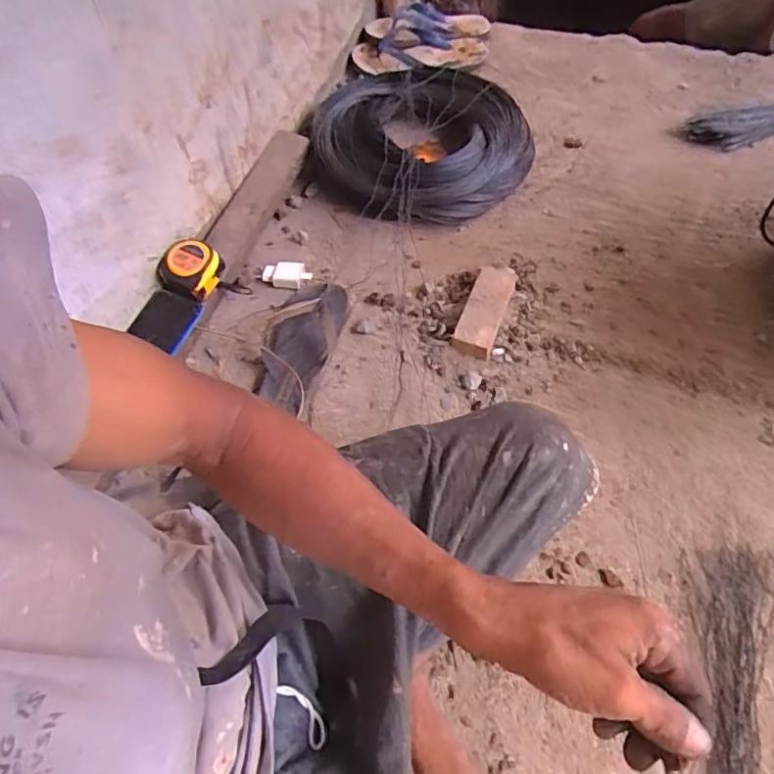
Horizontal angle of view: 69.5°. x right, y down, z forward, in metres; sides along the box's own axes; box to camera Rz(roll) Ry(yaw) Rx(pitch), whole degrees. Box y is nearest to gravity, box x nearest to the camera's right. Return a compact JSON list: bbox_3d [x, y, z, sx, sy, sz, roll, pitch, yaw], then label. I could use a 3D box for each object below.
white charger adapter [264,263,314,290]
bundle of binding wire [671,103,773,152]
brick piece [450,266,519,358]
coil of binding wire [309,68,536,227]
[{"bbox_3d":[-0.156,-0.175,0.868,0.074,0.018,0.042,1,61,3],"label":"white charger adapter"},{"bbox_3d":[0.743,-0.502,1.008,0.433,0.046,0.085,-14,62,-5],"label":"bundle of binding wire"},{"bbox_3d":[0.145,-0.116,0.814,0.057,0.041,0.158,19,64,12],"label":"brick piece"},{"bbox_3d":[0.054,-0.417,0.960,0.375,0.090,0.318,17,64,12],"label":"coil of binding wire"}]

